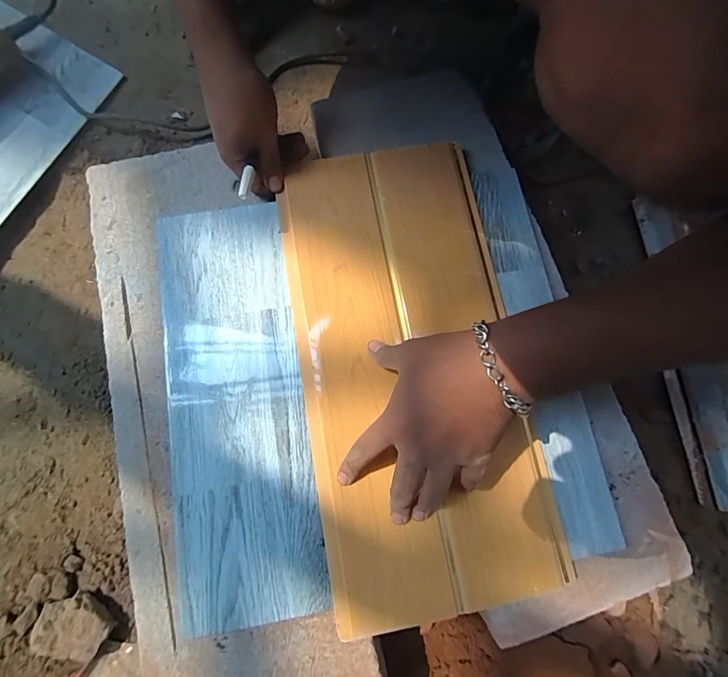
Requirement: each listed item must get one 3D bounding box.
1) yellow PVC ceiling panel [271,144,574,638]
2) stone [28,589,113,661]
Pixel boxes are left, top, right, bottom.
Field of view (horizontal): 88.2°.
[{"bbox_3d":[0.037,0.015,0.368,0.218,0.012,0.446,-8,77,-1],"label":"yellow PVC ceiling panel"},{"bbox_3d":[-0.290,0.286,0.373,0.066,0.029,0.043,18,83,2],"label":"stone"}]

